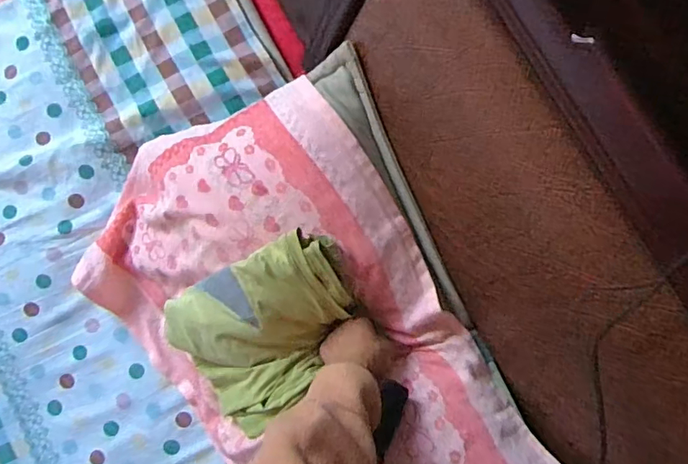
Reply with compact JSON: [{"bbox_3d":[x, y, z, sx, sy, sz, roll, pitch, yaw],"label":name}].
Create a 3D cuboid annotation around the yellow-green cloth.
[{"bbox_3d":[-0.092,0.123,0.617,0.238,0.052,0.183,-29,96,18],"label":"yellow-green cloth"}]

